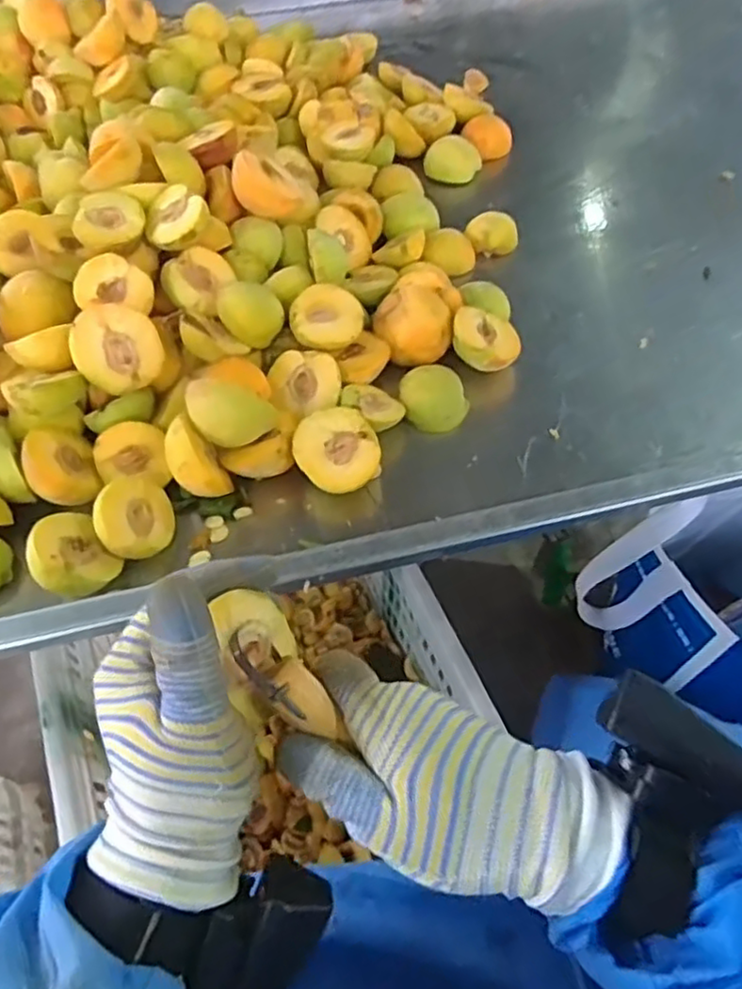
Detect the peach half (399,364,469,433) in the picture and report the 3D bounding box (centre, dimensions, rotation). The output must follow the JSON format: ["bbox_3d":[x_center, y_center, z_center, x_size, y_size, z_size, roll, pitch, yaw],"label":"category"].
[{"bbox_3d":[0.055,-0.085,0.571,0.056,0.039,0.045,-2,55,1],"label":"peach half"}]

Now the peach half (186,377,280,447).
[{"bbox_3d":[-0.106,-0.061,0.498,0.062,0.058,0.032,-5,55,-1],"label":"peach half"}]

